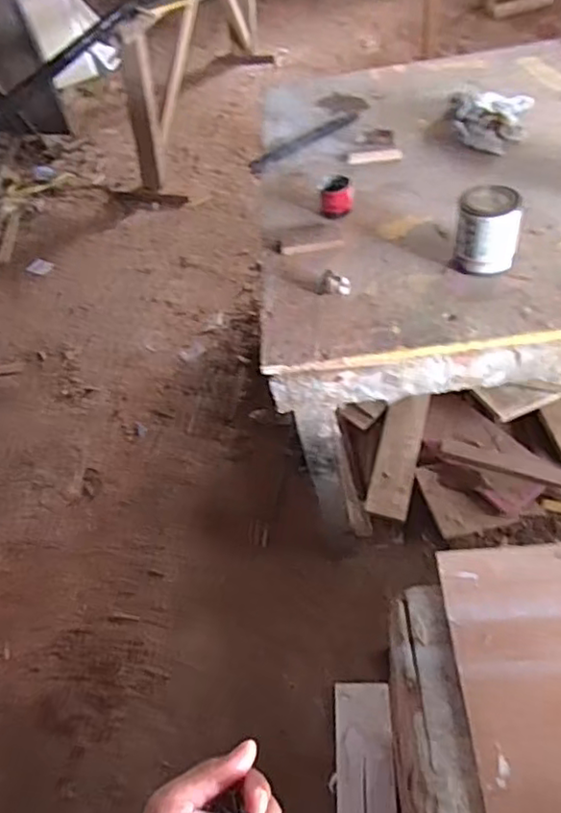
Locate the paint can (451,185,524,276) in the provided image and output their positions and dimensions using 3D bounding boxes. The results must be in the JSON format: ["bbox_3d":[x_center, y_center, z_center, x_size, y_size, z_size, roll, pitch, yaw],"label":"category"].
[{"bbox_3d":[0.383,-0.322,1.163,0.111,0.124,0.111,-5,49,5],"label":"paint can"}]

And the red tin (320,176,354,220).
[{"bbox_3d":[0.123,-0.462,1.370,0.070,0.065,0.074,-5,49,5],"label":"red tin"}]

